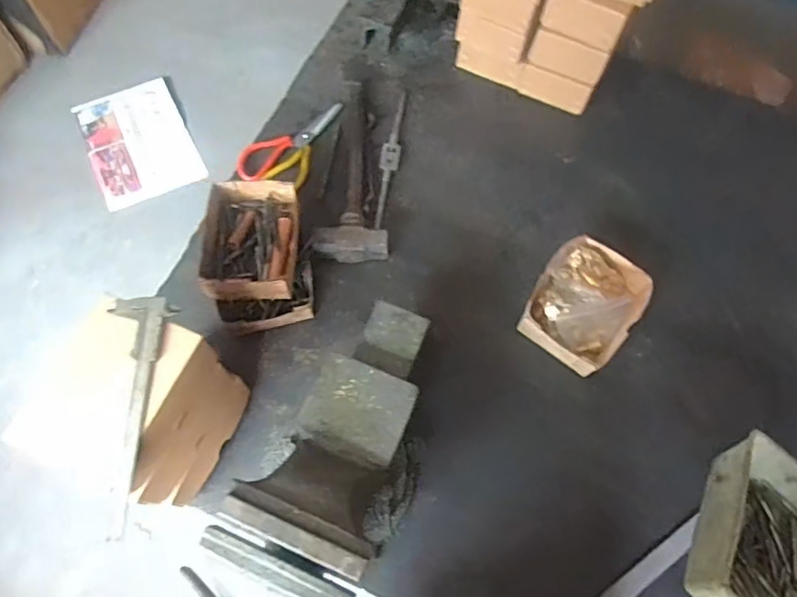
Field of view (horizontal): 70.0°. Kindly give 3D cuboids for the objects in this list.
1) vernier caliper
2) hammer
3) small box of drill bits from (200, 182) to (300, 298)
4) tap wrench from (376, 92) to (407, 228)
[{"bbox_3d":[-0.250,0.104,0.540,0.057,0.013,0.224,-3,66,-5],"label":"vernier caliper"},{"bbox_3d":[-0.086,-0.214,0.884,0.107,0.055,0.342,-5,66,-6],"label":"hammer"},{"bbox_3d":[-0.198,-0.080,0.775,0.127,0.049,0.175,-4,66,-5],"label":"small box of drill bits"},{"bbox_3d":[-0.013,-0.229,0.919,0.029,0.011,0.250,8,65,0],"label":"tap wrench"}]

